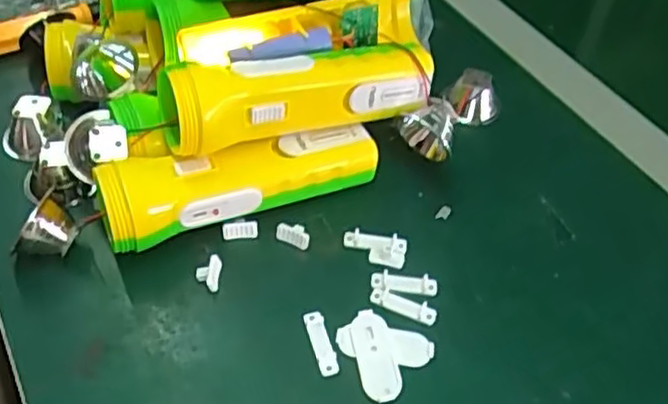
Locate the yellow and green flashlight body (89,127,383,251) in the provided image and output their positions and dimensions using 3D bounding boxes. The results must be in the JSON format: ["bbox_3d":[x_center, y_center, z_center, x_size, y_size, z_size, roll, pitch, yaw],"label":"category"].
[{"bbox_3d":[-0.052,-0.012,0.400,0.163,0.046,0.045,-16,52,-18],"label":"yellow and green flashlight body"}]

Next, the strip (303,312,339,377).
[{"bbox_3d":[-0.007,0.073,0.360,0.010,0.004,0.035,-11,50,-14],"label":"strip"}]

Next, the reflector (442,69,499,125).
[{"bbox_3d":[0.098,-0.076,0.480,0.030,0.026,0.034,-31,58,-28],"label":"reflector"}]

